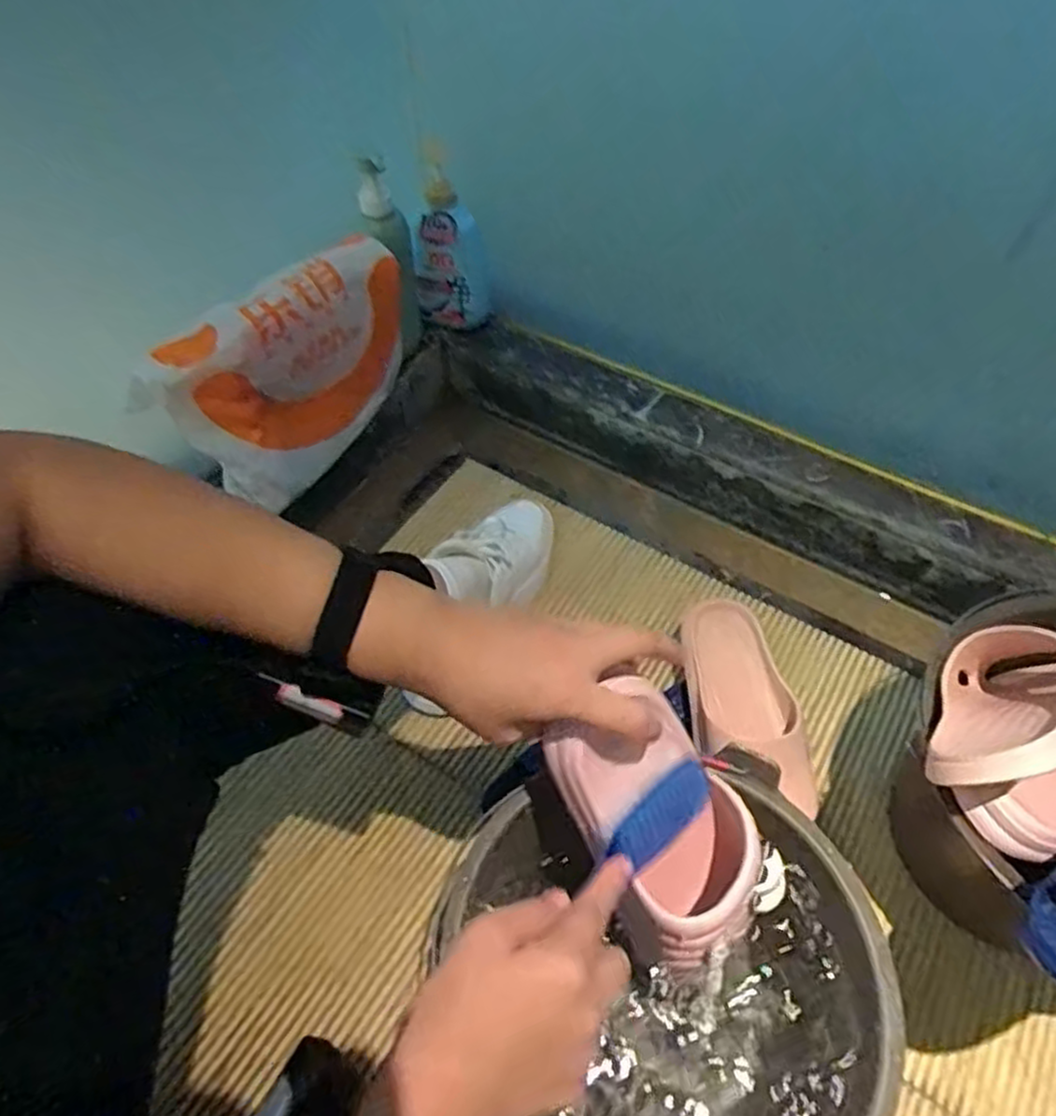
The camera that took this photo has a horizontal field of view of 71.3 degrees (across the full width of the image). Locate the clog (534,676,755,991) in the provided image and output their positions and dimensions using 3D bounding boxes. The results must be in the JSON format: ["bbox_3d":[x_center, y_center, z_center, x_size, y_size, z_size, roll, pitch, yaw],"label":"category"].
[{"bbox_3d":[0.086,0.168,0.471,0.094,0.076,0.191,-34,97,14],"label":"clog"}]

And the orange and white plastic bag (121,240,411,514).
[{"bbox_3d":[-0.239,-0.181,0.740,0.073,0.198,0.268,31,60,22],"label":"orange and white plastic bag"}]

